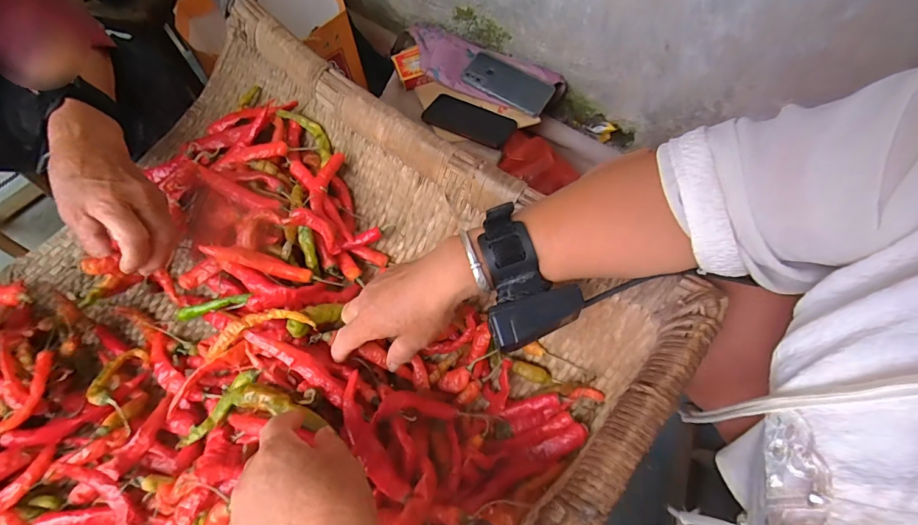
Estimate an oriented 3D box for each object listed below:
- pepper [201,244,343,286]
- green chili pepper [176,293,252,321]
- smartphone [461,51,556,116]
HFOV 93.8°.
[{"bbox_3d":[-0.175,0.004,0.407,0.123,0.010,0.015,18,61,-16],"label":"pepper"},{"bbox_3d":[-0.238,0.041,0.416,0.073,0.015,0.014,-10,63,-6],"label":"green chili pepper"},{"bbox_3d":[0.092,-0.332,0.791,0.163,0.010,0.081,27,72,9],"label":"smartphone"}]

